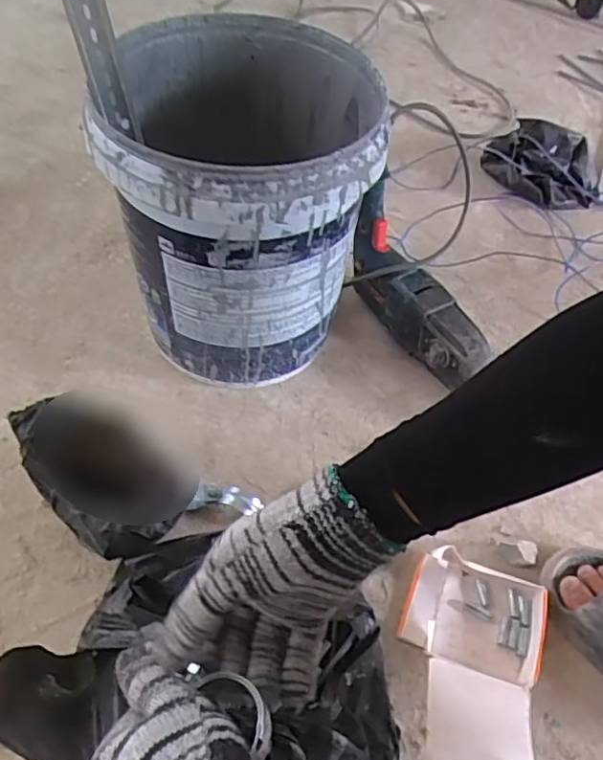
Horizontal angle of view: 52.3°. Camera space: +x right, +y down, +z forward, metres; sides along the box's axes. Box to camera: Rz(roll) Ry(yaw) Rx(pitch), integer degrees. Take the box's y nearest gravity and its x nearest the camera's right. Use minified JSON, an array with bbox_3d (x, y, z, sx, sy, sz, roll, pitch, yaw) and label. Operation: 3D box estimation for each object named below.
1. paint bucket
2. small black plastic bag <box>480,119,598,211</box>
[{"bbox_3d":[-0.072,-0.204,0.751,0.289,0.316,0.319,9,52,1],"label":"paint bucket"},{"bbox_3d":[0.453,-0.403,1.152,0.212,0.057,0.218,26,54,14],"label":"small black plastic bag"}]

